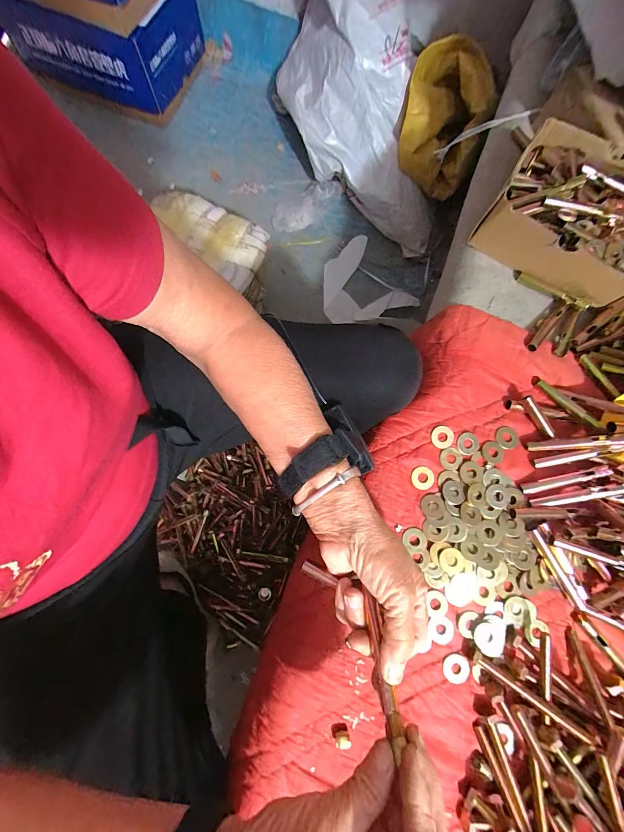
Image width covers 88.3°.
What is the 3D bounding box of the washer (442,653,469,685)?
[{"bbox_3d":[0.139,0.244,0.309,0.024,0.004,0.025,0,77,-1],"label":"washer"}]

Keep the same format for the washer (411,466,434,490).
[{"bbox_3d":[0.119,0.067,0.344,0.024,0.004,0.024,0,77,-1],"label":"washer"}]

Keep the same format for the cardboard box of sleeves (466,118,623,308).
[{"bbox_3d":[0.315,-0.243,0.383,0.187,0.062,0.161,34,79,7],"label":"cardboard box of sleeves"}]

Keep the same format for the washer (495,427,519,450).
[{"bbox_3d":[0.218,0.024,0.358,0.025,0.004,0.024,0,77,-1],"label":"washer"}]

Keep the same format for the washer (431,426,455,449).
[{"bbox_3d":[0.144,0.023,0.353,0.024,0.005,0.024,0,77,-1],"label":"washer"}]

